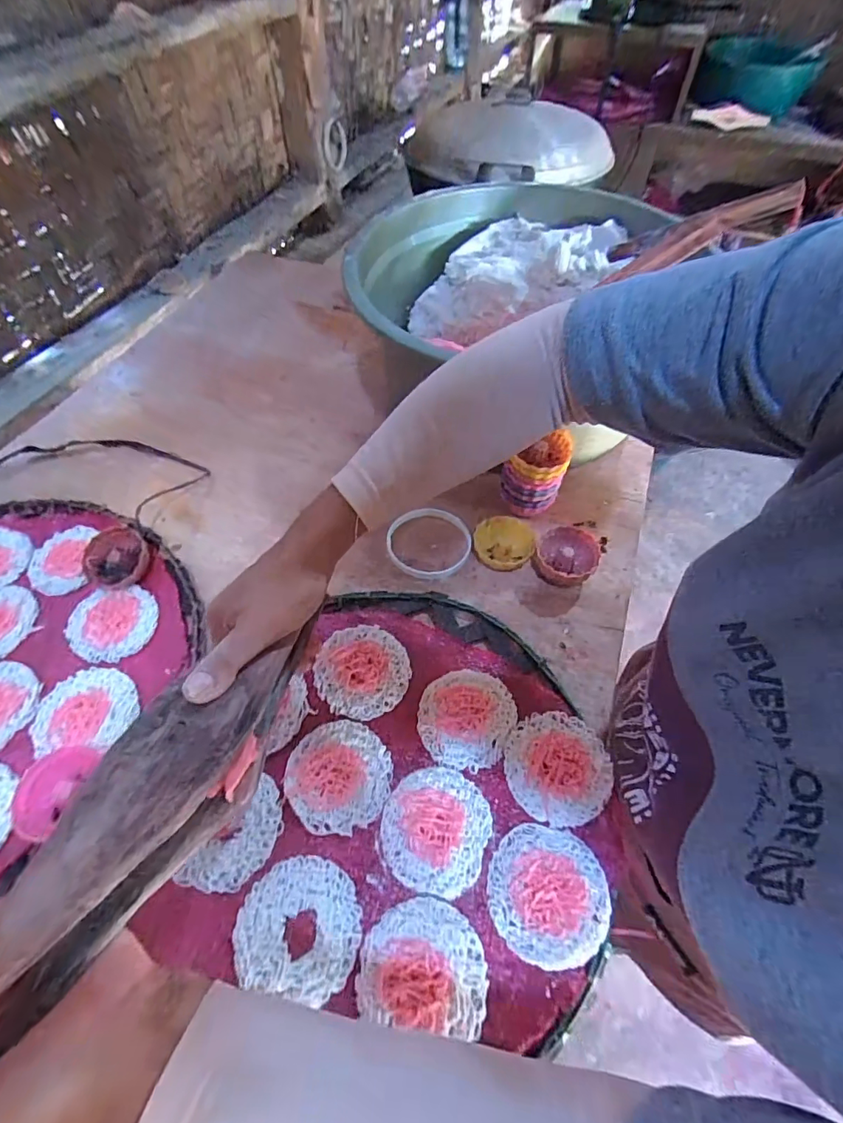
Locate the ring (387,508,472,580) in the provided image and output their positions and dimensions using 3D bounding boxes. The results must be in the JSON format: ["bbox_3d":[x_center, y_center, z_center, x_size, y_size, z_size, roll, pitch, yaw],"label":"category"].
[{"bbox_3d":[0.008,-0.020,0.516,0.090,0.014,0.085,1,55,-2],"label":"ring"}]

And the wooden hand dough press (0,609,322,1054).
[{"bbox_3d":[-0.142,0.128,0.249,0.053,0.059,0.203,26,52,14],"label":"wooden hand dough press"}]

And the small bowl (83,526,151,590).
[{"bbox_3d":[-0.294,-0.004,0.464,0.058,0.020,0.056,1,55,-2],"label":"small bowl"}]

